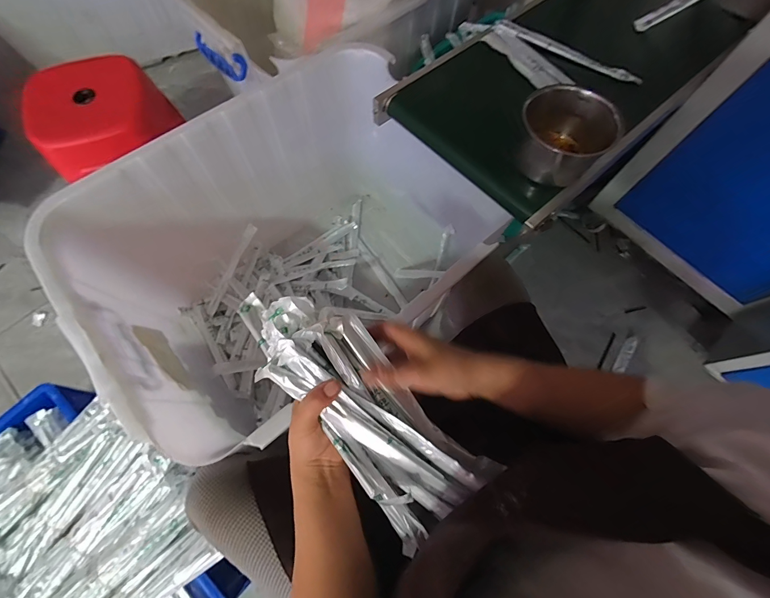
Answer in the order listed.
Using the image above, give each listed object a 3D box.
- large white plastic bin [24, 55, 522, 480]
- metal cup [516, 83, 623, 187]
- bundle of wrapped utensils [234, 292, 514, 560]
[{"bbox_3d":[-0.182,-0.091,0.764,0.691,0.446,0.464,-37,75,-14],"label":"large white plastic bin"},{"bbox_3d":[0.259,-0.237,0.509,0.121,0.088,0.113,1,70,-2],"label":"metal cup"},{"bbox_3d":[-0.024,0.095,0.326,0.102,0.043,0.279,-42,87,-15],"label":"bundle of wrapped utensils"}]

